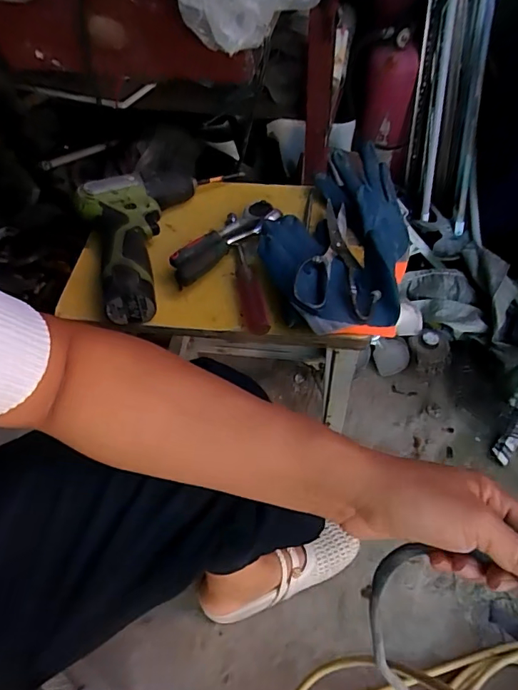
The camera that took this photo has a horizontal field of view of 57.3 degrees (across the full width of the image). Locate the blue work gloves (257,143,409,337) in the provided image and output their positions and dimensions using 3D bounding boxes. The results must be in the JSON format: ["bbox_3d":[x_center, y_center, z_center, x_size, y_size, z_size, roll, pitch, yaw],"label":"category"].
[{"bbox_3d":[0.091,-0.109,0.539,0.148,0.098,0.257,12,53,14],"label":"blue work gloves"}]

